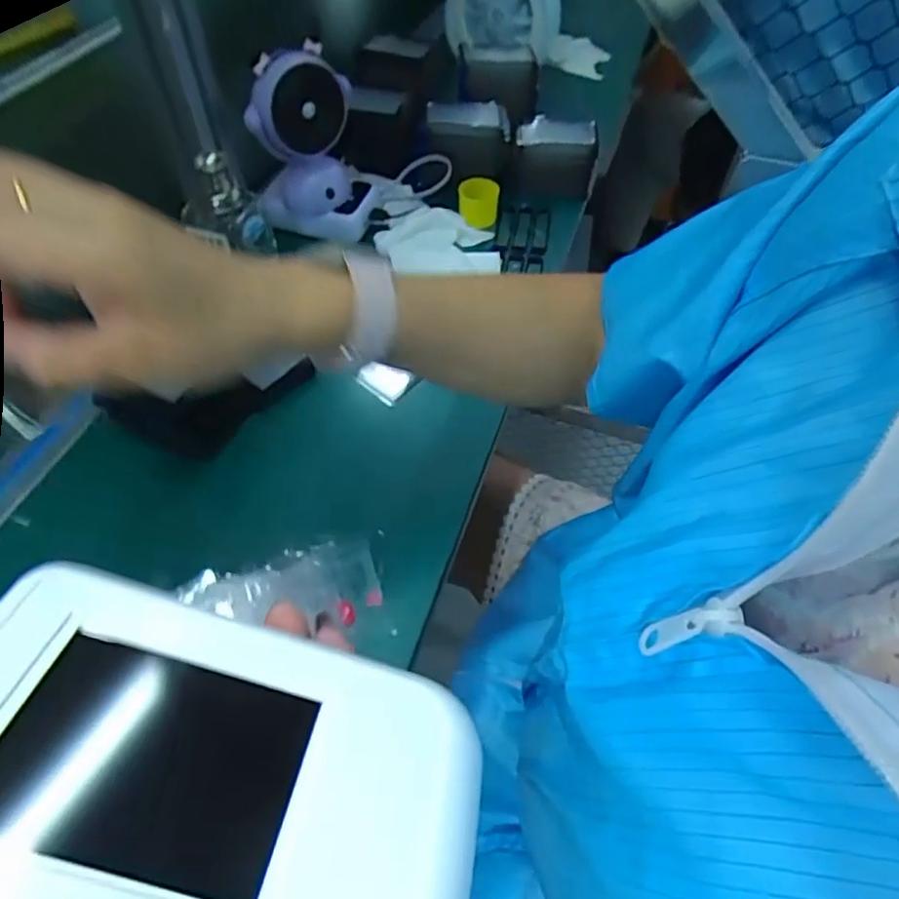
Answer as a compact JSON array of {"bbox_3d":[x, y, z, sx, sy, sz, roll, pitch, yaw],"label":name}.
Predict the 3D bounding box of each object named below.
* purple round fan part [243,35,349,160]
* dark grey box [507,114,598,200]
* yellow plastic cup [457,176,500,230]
[{"bbox_3d":[-0.128,-0.292,0.505,0.089,0.086,0.032,-20,58,-16],"label":"purple round fan part"},{"bbox_3d":[0.106,-0.305,0.623,0.098,0.066,0.043,-12,56,-11],"label":"dark grey box"},{"bbox_3d":[0.030,-0.251,0.601,0.040,0.033,0.037,7,54,2],"label":"yellow plastic cup"}]

